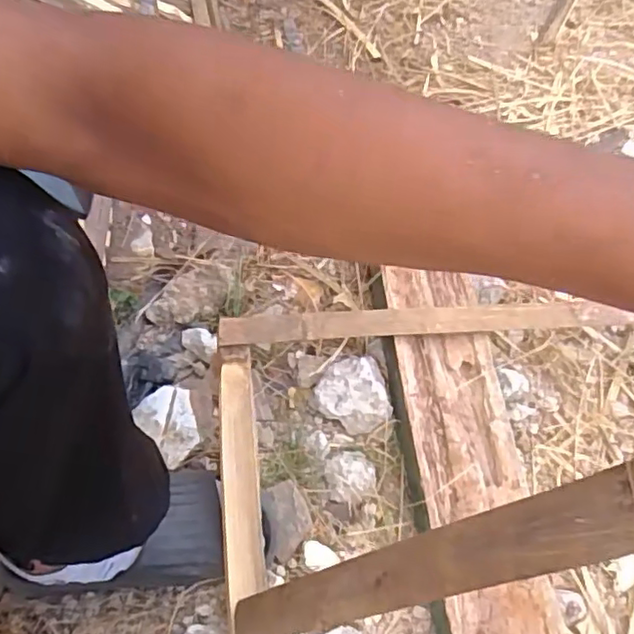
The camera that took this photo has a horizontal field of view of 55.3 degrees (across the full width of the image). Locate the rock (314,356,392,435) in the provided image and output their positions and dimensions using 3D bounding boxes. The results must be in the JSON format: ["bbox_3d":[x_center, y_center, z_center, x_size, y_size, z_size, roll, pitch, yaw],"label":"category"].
[{"bbox_3d":[0.045,0.084,0.684,0.088,0.041,0.076,30,62,16],"label":"rock"}]

